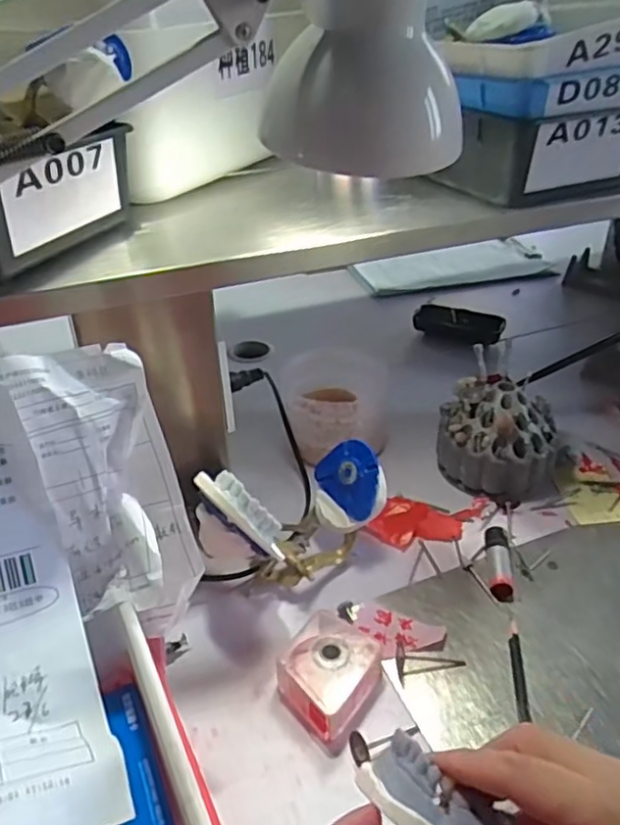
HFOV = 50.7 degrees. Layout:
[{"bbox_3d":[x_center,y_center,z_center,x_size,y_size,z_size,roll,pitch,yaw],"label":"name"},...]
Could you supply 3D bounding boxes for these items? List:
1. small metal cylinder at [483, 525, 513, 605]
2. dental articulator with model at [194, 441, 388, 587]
[{"bbox_3d":[0.145,0.115,0.504,0.017,0.018,0.066,4,34,6],"label":"small metal cylinder"},{"bbox_3d":[-0.010,0.076,0.486,0.140,0.111,0.068,-27,42,-35],"label":"dental articulator with model"}]

